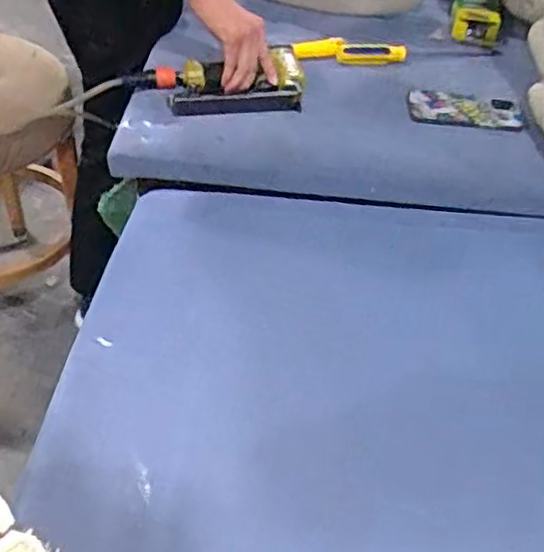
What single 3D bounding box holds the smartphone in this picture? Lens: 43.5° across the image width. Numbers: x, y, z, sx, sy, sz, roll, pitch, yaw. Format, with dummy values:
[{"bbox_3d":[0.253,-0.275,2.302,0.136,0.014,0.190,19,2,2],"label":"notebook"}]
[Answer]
[{"bbox_3d":[0.276,-0.238,0.980,0.158,0.009,0.081,5,54,0],"label":"smartphone"}]

